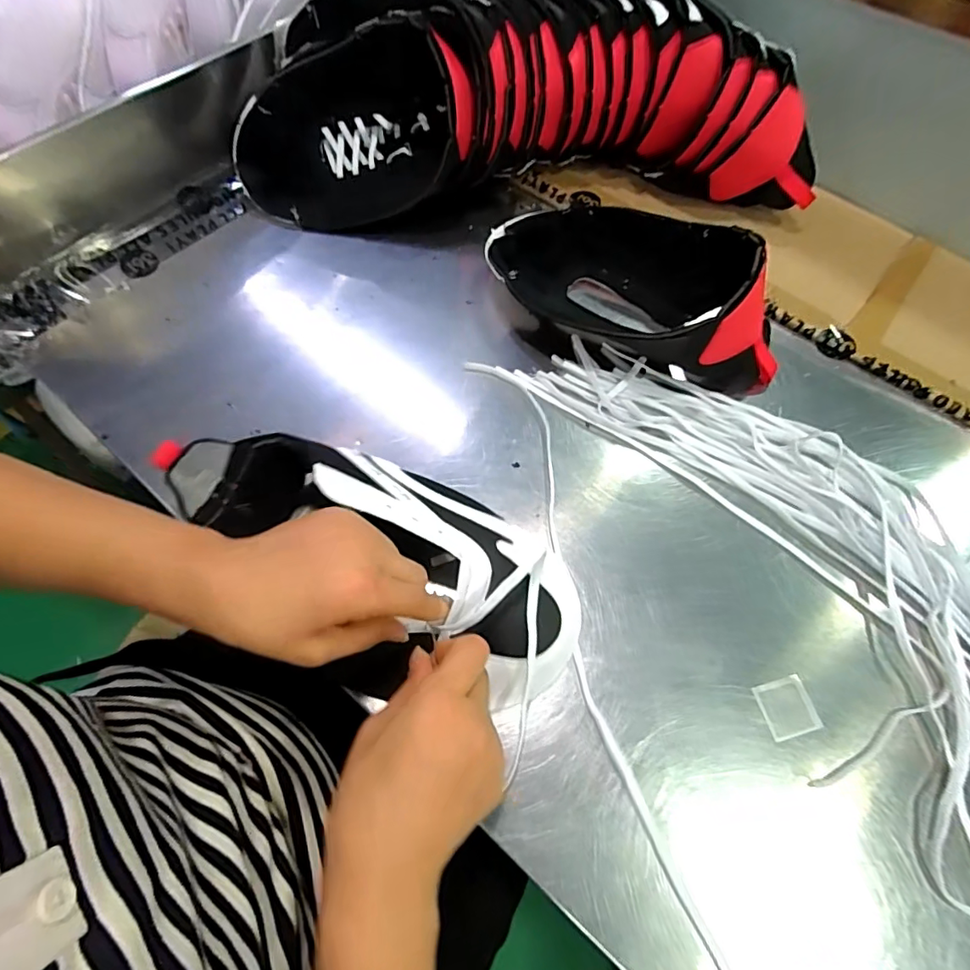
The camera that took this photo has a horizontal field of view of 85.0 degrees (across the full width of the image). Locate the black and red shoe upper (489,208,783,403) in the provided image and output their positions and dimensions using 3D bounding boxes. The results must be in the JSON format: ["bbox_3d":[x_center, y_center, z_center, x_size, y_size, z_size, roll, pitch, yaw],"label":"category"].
[{"bbox_3d":[0.134,-0.186,0.476,0.287,0.089,0.129,28,66,13],"label":"black and red shoe upper"}]

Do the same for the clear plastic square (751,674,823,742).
[{"bbox_3d":[0.200,0.147,0.350,0.036,0.004,0.034,-13,64,-8],"label":"clear plastic square"}]

